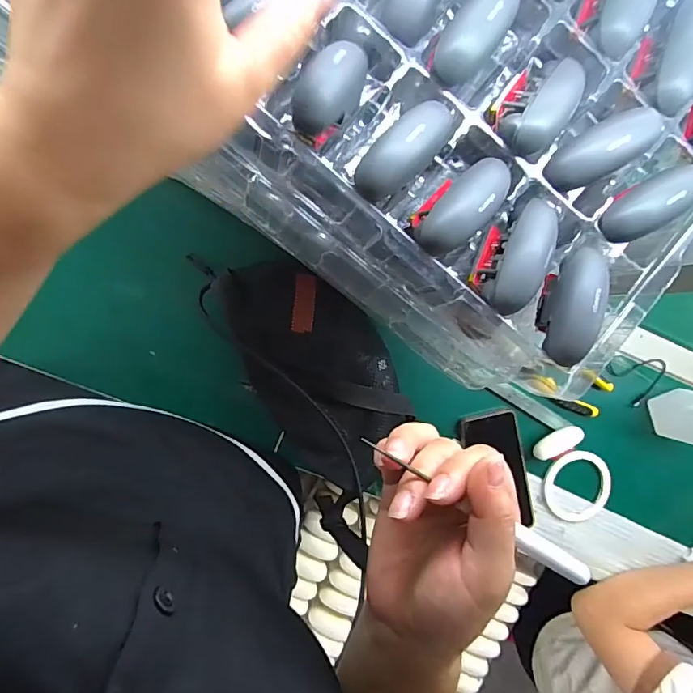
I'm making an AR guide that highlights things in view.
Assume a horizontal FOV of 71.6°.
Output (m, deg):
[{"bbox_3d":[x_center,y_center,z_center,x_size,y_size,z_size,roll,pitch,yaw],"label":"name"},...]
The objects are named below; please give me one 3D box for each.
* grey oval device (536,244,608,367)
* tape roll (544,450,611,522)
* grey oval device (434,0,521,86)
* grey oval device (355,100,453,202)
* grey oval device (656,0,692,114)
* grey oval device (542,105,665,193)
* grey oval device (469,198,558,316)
[{"bbox_3d":[0.123,-0.022,0.262,0.024,0.027,0.062,10,93,-8],"label":"grey oval device"},{"bbox_3d":[0.315,0.192,0.655,0.093,0.010,0.094,-1,94,-7],"label":"tape roll"},{"bbox_3d":[0.067,-0.159,0.237,0.026,0.015,0.058,39,89,-8],"label":"grey oval device"},{"bbox_3d":[0.030,-0.099,0.240,0.062,0.020,0.025,-45,98,-2],"label":"grey oval device"},{"bbox_3d":[0.181,-0.159,0.254,0.022,0.015,0.065,15,92,-8],"label":"grey oval device"},{"bbox_3d":[0.139,-0.106,0.253,0.069,0.015,0.025,-29,97,-4],"label":"grey oval device"},{"bbox_3d":[0.092,-0.049,0.260,0.030,0.026,0.061,24,91,-8],"label":"grey oval device"}]

